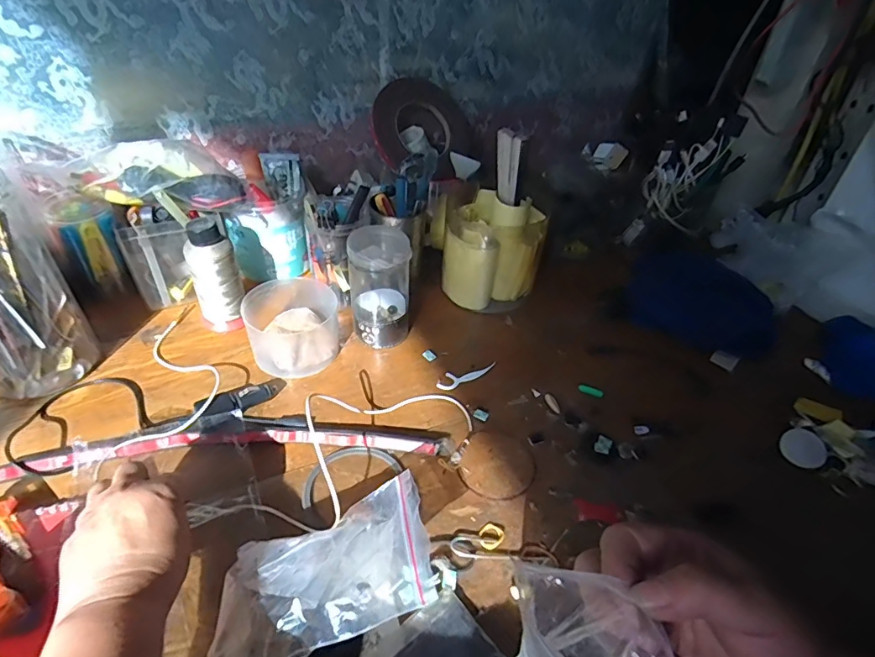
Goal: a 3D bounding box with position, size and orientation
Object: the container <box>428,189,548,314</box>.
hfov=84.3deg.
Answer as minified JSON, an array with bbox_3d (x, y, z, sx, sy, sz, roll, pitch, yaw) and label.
[{"bbox_3d":[0.065,-0.109,0.623,0.126,0.125,0.132,-5,39,-9],"label":"container"}]

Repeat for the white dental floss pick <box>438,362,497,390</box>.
[{"bbox_3d":[0.032,0.048,0.524,0.074,0.004,0.022,-20,44,-26],"label":"white dental floss pick"}]

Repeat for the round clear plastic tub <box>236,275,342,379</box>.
[{"bbox_3d":[-0.160,-0.006,0.532,0.095,0.063,0.101,2,38,-1],"label":"round clear plastic tub"}]

